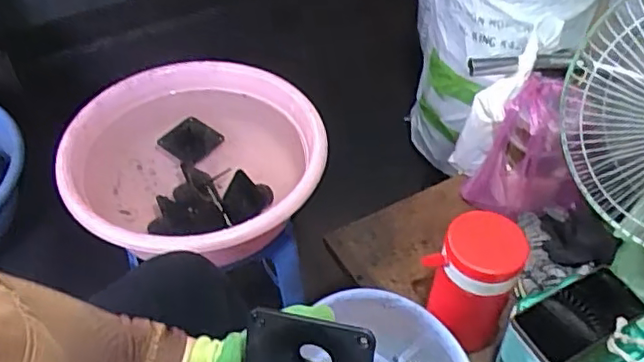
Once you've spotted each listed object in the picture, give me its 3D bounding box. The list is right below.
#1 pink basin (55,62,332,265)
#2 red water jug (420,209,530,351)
[{"bbox_3d":[-0.202,-0.031,1.046,0.431,0.153,0.430,-34,57,-29],"label":"pink basin"},{"bbox_3d":[0.204,0.143,0.841,0.108,0.198,0.090,34,54,26],"label":"red water jug"}]

